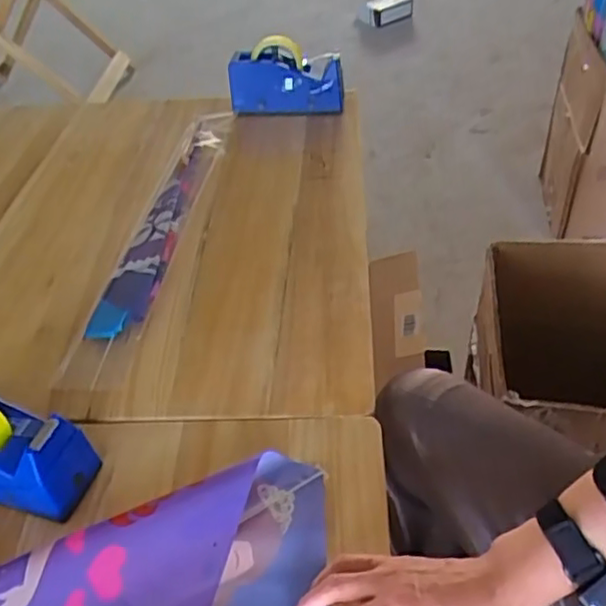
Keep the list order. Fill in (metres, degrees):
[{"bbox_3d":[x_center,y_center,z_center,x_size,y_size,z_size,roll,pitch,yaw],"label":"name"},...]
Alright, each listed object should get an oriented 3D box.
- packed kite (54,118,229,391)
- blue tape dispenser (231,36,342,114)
[{"bbox_3d":[-0.207,-0.137,0.961,0.089,0.038,0.675,2,43,7],"label":"packed kite"},{"bbox_3d":[-0.030,-0.398,1.137,0.201,0.113,0.082,-6,43,-1],"label":"blue tape dispenser"}]

